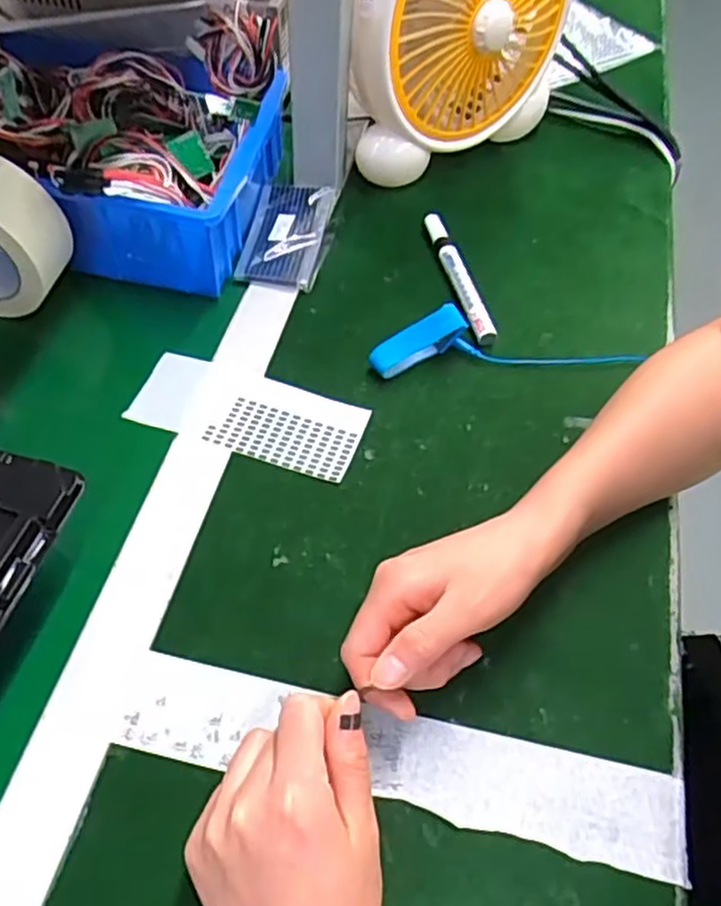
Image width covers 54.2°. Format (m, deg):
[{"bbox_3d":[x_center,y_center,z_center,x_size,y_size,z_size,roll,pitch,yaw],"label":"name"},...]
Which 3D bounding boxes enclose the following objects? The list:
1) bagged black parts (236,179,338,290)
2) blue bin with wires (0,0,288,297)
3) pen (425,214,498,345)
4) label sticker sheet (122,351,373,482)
[{"bbox_3d":[-0.062,-0.187,0.598,0.068,0.024,0.111,11,55,5],"label":"bagged black parts"},{"bbox_3d":[-0.221,-0.253,0.575,0.296,0.122,0.211,6,55,2],"label":"blue bin with wires"},{"bbox_3d":[0.081,-0.144,0.577,0.018,0.020,0.143,-10,56,-10],"label":"pen"},{"bbox_3d":[-0.078,-0.028,0.499,0.158,0.006,0.065,17,60,7],"label":"label sticker sheet"}]

